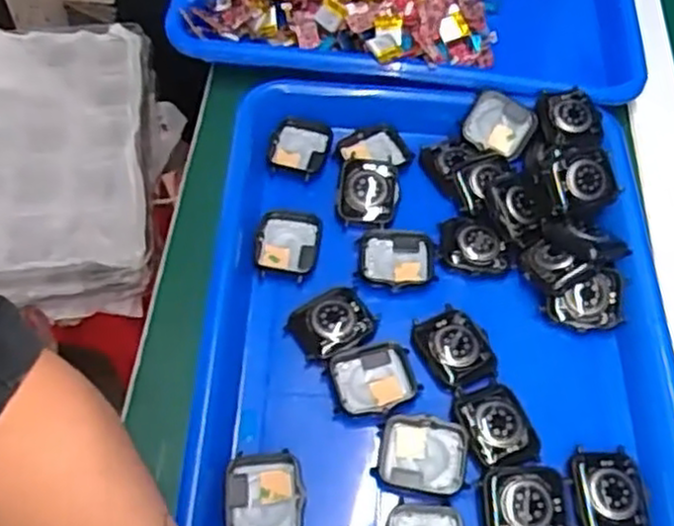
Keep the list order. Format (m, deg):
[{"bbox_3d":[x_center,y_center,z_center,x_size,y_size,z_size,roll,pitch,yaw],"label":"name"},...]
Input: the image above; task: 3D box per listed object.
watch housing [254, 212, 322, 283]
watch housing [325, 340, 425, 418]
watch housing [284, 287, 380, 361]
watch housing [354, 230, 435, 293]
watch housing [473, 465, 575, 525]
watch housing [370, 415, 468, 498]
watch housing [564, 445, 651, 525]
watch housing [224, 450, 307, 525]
[{"bbox_3d":[-0.030,-0.011,0.448,0.038,0.006,0.044,4,58,1],"label":"watch housing"},{"bbox_3d":[0.020,0.064,0.401,0.046,0.006,0.038,-13,59,-10],"label":"watch housing"},{"bbox_3d":[-0.002,0.034,0.419,0.046,0.010,0.037,-31,64,-20],"label":"watch housing"},{"bbox_3d":[0.036,0.000,0.444,0.046,0.012,0.040,1,58,-1],"label":"watch housing"},{"bbox_3d":[0.092,0.118,0.358,0.044,0.012,0.038,-5,58,-5],"label":"watch housing"},{"bbox_3d":[0.043,0.098,0.373,0.044,0.008,0.037,11,58,5],"label":"watch housing"},{"bbox_3d":[0.136,0.116,0.370,0.039,0.008,0.046,0,58,-2],"label":"watch housing"},{"bbox_3d":[-0.036,0.118,0.363,0.038,0.007,0.045,-6,58,-6],"label":"watch housing"}]

